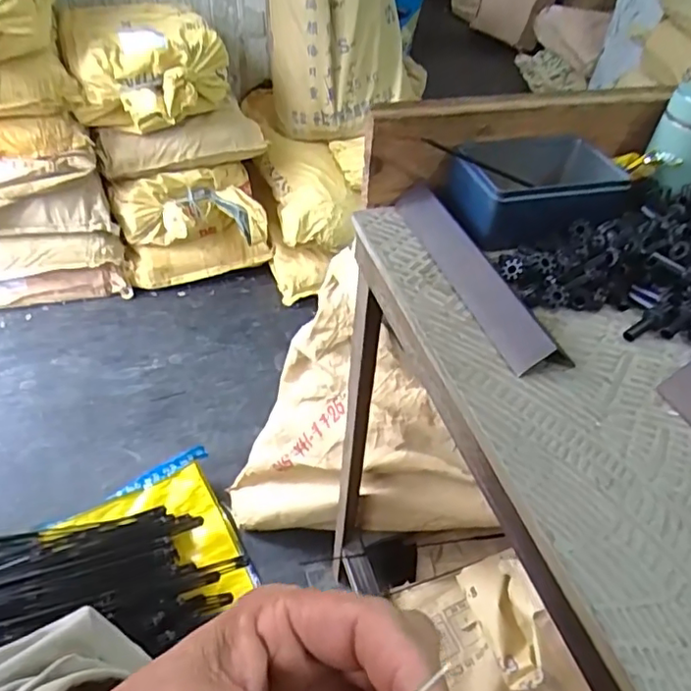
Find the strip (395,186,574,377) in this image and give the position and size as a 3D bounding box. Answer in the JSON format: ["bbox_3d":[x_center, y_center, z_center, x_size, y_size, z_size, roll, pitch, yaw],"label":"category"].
[{"bbox_3d":[0.105,-0.069,0.503,0.040,0.029,0.235,-12,46,-17],"label":"strip"}]

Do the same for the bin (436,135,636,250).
[{"bbox_3d":[0.184,-0.151,0.571,0.163,0.059,0.110,-8,45,-13],"label":"bin"}]

